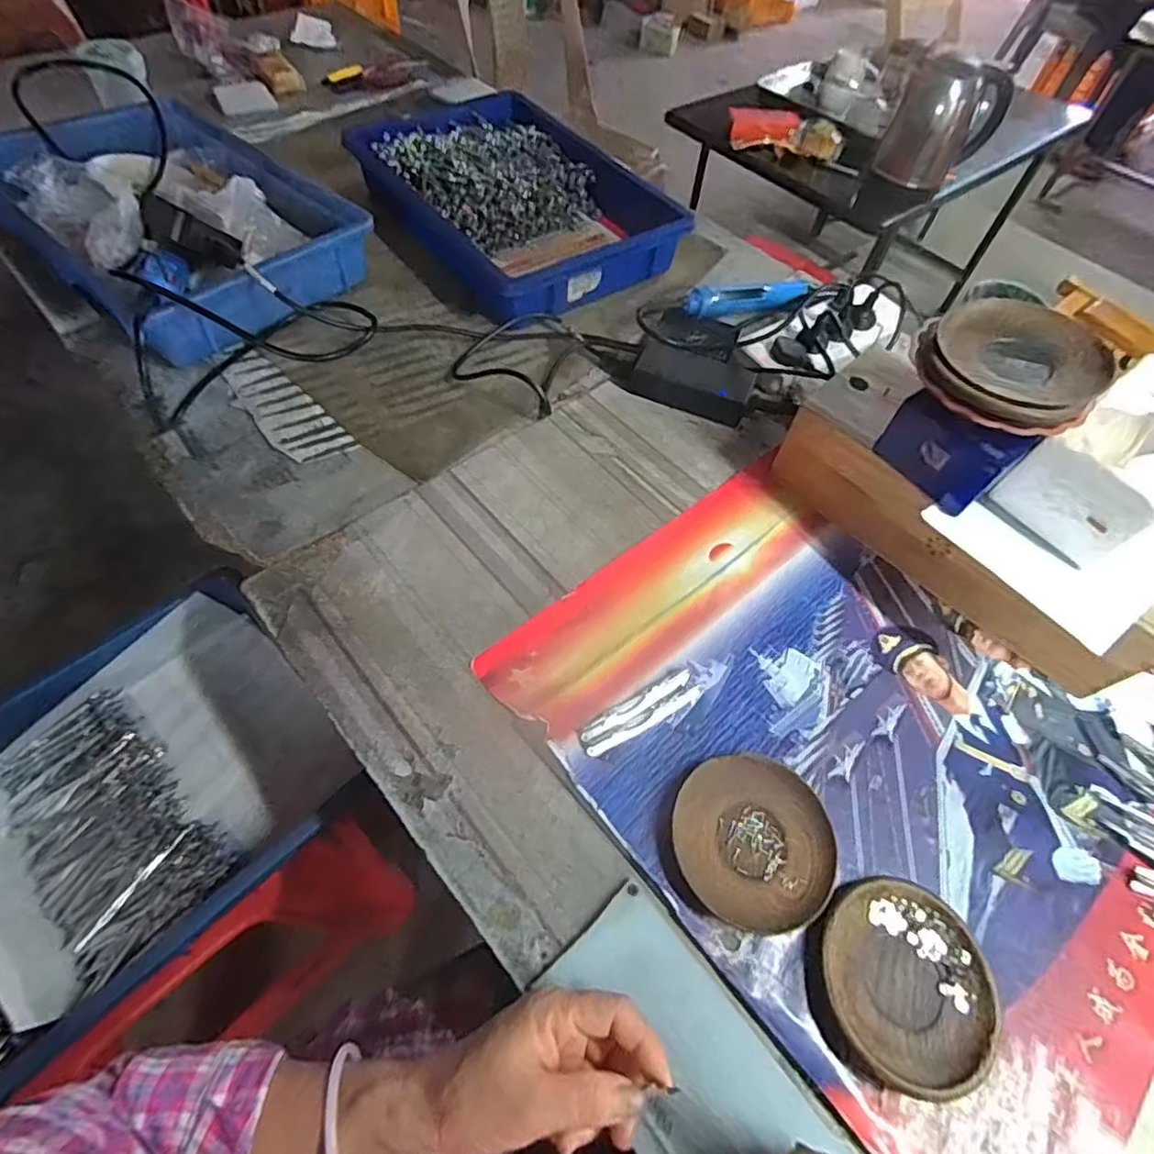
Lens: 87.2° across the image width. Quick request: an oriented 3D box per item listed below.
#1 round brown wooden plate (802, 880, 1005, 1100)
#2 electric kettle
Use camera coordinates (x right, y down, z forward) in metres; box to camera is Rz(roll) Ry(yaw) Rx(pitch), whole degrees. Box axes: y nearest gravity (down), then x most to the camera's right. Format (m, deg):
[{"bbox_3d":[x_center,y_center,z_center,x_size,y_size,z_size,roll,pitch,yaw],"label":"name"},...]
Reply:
[{"bbox_3d":[0.213,0.264,0.398,0.114,0.015,0.113,2,58,-3],"label":"round brown wooden plate"},{"bbox_3d":[0.703,-0.857,1.192,0.182,0.247,0.155,26,60,12],"label":"electric kettle"}]

